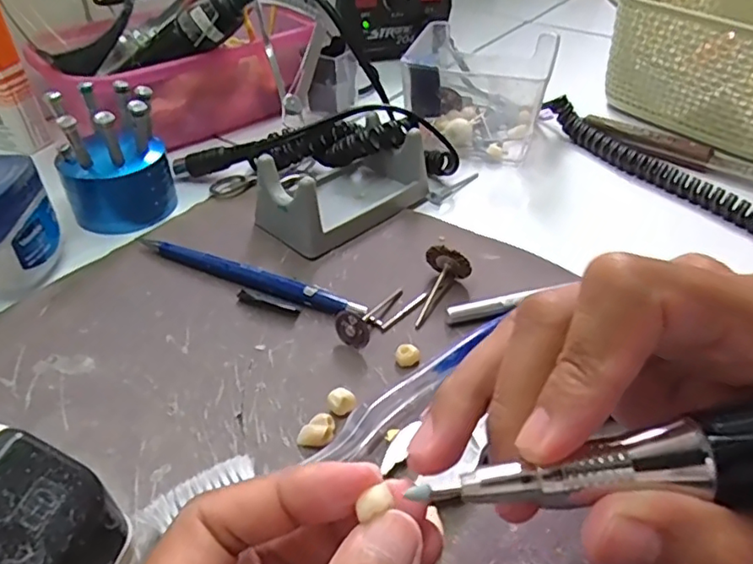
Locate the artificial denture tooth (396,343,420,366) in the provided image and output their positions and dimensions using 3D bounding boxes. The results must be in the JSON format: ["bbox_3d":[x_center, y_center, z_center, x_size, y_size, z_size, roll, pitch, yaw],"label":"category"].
[{"bbox_3d":[0.014,0.032,0.258,0.010,0.008,0.007,4,40,4],"label":"artificial denture tooth"}]

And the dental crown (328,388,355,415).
[{"bbox_3d":[-0.014,0.049,0.238,0.011,0.008,0.008,-6,40,-8],"label":"dental crown"}]

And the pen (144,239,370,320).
[{"bbox_3d":[-0.069,-0.001,0.296,0.129,0.009,0.018,17,44,19],"label":"pen"}]

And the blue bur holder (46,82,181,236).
[{"bbox_3d":[-0.147,-0.073,0.335,0.051,0.066,0.057,12,41,13],"label":"blue bur holder"}]

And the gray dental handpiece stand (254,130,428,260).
[{"bbox_3d":[-0.019,-0.059,0.342,0.098,0.036,0.056,-31,49,-33],"label":"gray dental handpiece stand"}]

